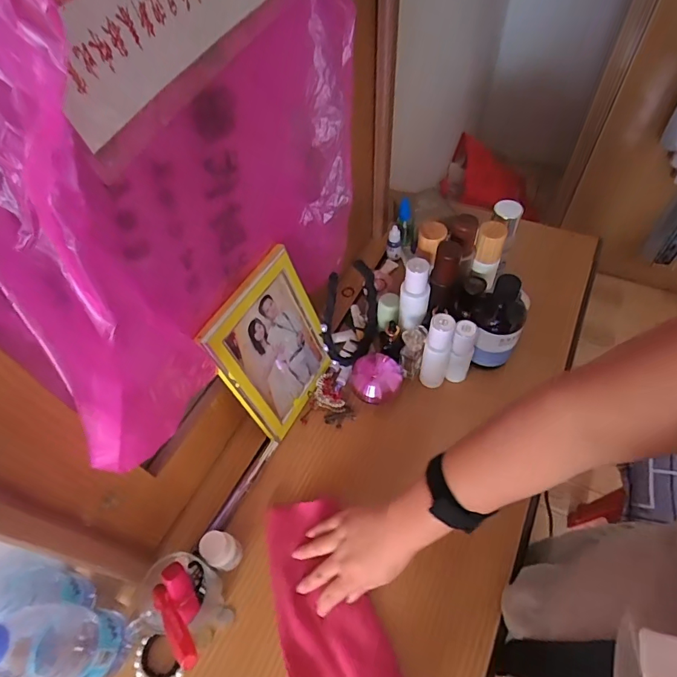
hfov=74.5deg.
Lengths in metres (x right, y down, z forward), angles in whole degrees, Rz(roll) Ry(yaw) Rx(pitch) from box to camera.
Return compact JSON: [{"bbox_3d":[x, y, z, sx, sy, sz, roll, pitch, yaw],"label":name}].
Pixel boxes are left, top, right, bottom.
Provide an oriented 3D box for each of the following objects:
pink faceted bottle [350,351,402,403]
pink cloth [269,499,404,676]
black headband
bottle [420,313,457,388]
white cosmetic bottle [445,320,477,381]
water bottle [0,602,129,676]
[{"bbox_3d":[0.054,0.058,0.662,0.071,0.043,0.071,-33,59,-18],"label":"pink faceted bottle"},{"bbox_3d":[0.003,0.351,0.467,0.126,0.021,0.354,-10,56,-4],"label":"pink cloth"},{"bbox_3d":[0.019,-0.024,0.671,0.072,0.171,0.133,5,55,7],"label":"black headband"},{"bbox_3d":[0.138,0.020,0.622,0.036,0.136,0.035,17,58,15],"label":"bottle"},{"bbox_3d":[0.174,0.020,0.631,0.035,0.107,0.034,17,58,15],"label":"white cosmetic bottle"},{"bbox_3d":[-0.266,0.280,0.409,0.070,0.205,0.065,-2,55,3],"label":"water bottle"}]

